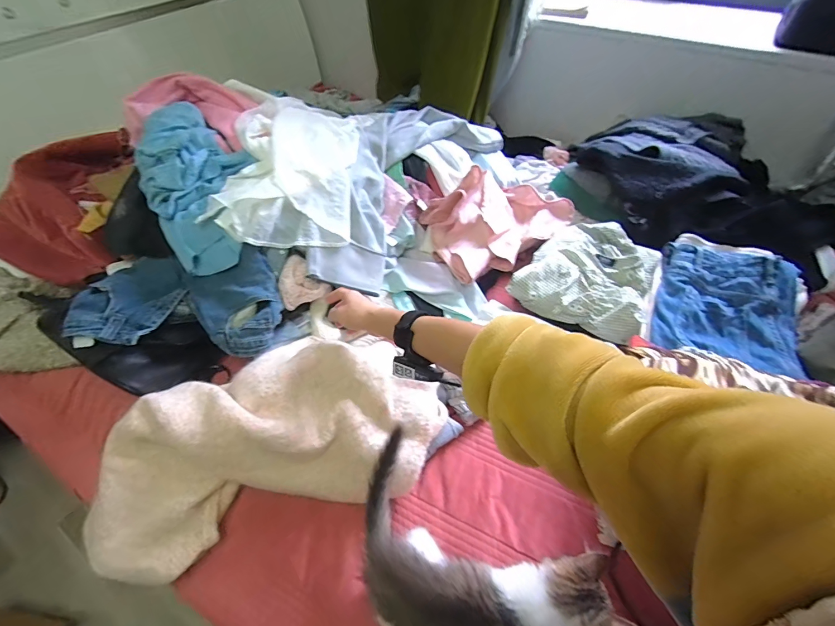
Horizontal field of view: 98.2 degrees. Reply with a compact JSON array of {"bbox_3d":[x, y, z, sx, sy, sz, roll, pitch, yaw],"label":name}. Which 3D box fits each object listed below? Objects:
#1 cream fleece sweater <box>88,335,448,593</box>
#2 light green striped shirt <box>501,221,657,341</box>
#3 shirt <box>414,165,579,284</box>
[{"bbox_3d":[-0.235,0.187,0.599,0.555,0.118,0.300,-14,53,-11],"label":"cream fleece sweater"},{"bbox_3d":[0.382,-0.085,0.791,0.255,0.060,0.286,33,59,24],"label":"light green striped shirt"},{"bbox_3d":[0.203,-0.239,0.870,0.362,0.136,0.210,-29,57,-21],"label":"shirt"}]

